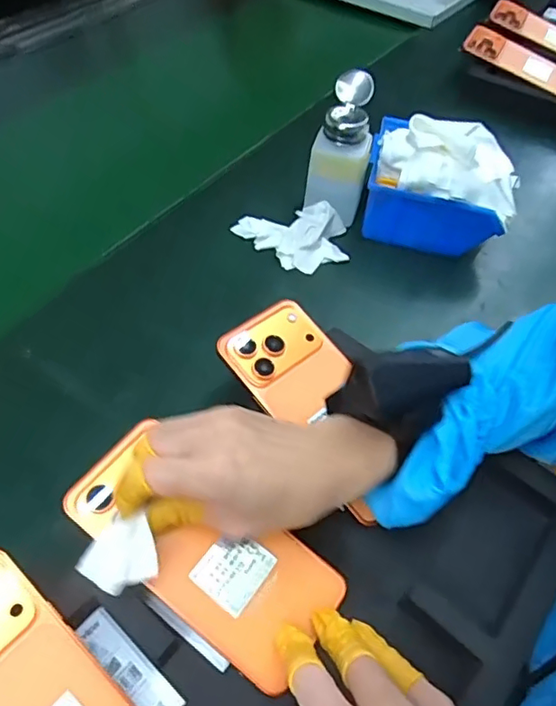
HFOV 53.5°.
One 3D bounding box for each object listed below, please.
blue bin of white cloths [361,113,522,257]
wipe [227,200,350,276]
[{"bbox_3d":[0.161,-0.168,0.548,0.143,0.112,0.124,11,51,6],"label":"blue bin of white cloths"},{"bbox_3d":[0.013,-0.113,0.535,0.106,0.033,0.067,0,51,-3],"label":"wipe"}]

